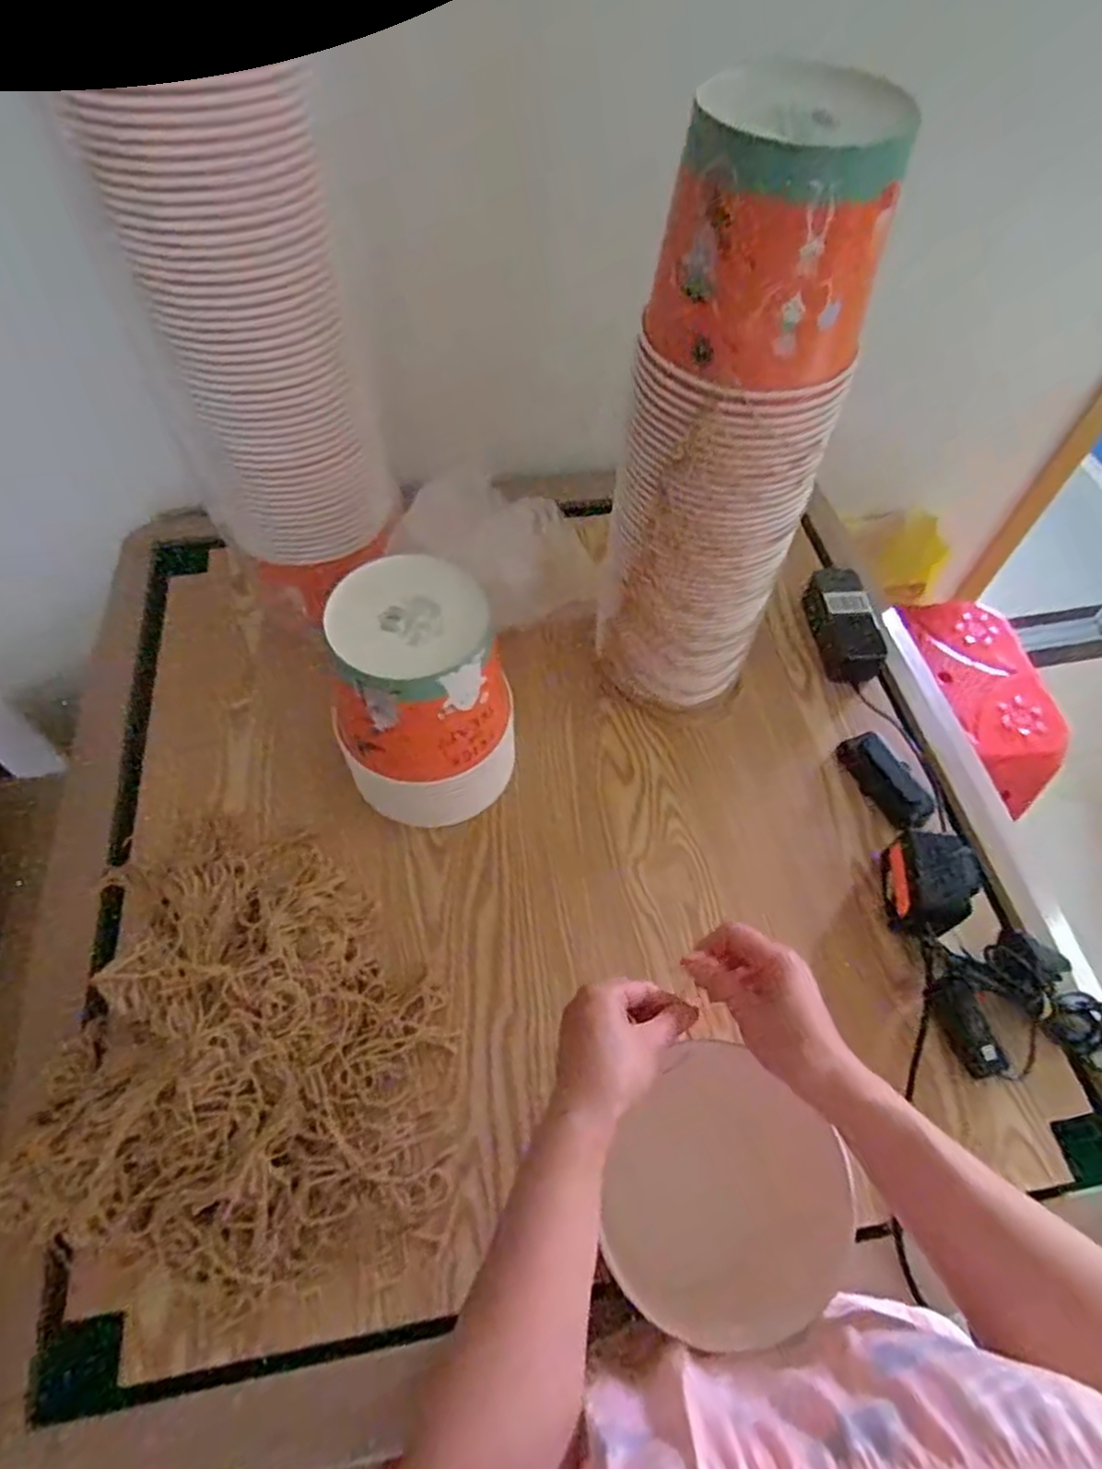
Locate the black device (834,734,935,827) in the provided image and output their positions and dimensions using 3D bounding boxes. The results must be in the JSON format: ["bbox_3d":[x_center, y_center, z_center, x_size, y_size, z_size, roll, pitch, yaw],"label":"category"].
[{"bbox_3d":[0.342,0.044,0.746,0.037,0.024,0.108,-22,61,-15],"label":"black device"}]

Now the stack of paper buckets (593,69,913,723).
[{"bbox_3d":[0.139,-0.212,0.617,0.153,0.492,0.128,20,59,10],"label":"stack of paper buckets"}]

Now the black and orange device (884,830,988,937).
[{"bbox_3d":[0.342,0.139,0.663,0.063,0.066,0.089,6,58,2],"label":"black and orange device"}]

